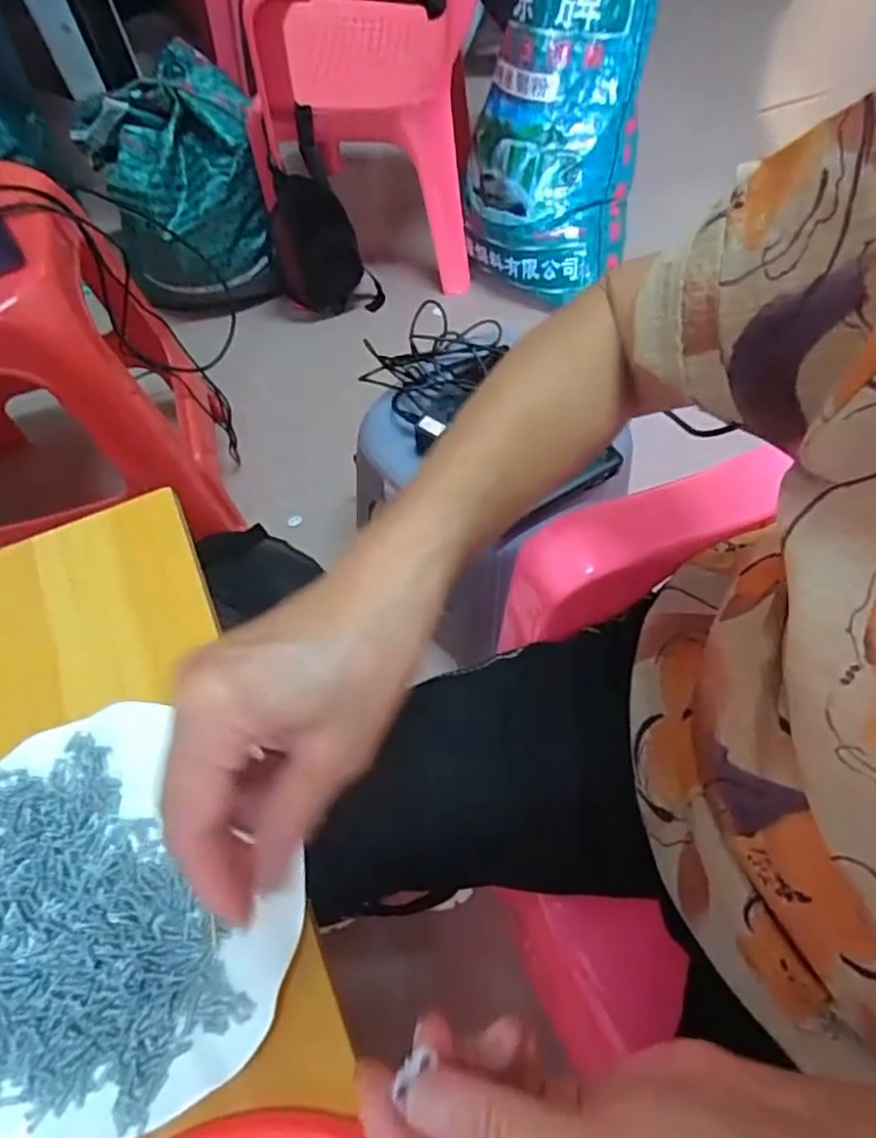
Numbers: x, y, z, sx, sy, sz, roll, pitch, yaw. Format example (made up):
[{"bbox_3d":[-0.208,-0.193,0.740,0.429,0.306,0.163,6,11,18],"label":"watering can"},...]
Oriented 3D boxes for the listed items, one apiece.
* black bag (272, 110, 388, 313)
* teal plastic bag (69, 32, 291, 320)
[{"bbox_3d":[-0.207,-0.593,1.130,0.180,0.313,0.085,-10,63,-3],"label":"black bag"},{"bbox_3d":[-0.428,-0.638,1.103,0.265,0.300,0.307,-24,64,-10],"label":"teal plastic bag"}]

